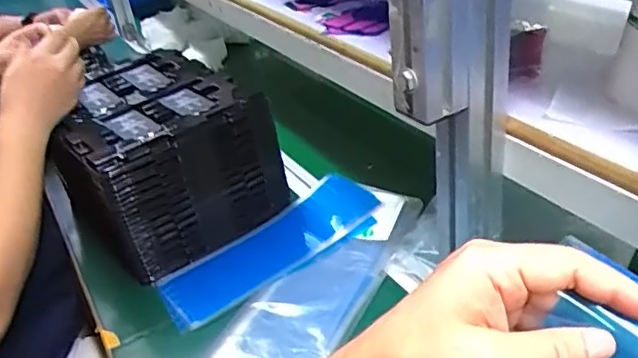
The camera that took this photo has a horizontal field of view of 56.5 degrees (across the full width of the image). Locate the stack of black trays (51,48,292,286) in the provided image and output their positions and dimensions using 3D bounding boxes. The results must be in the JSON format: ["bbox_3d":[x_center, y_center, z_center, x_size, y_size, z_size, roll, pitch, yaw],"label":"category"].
[{"bbox_3d":[-0.209,-0.026,0.777,0.219,0.167,0.240,-30,39,-32],"label":"stack of black trays"}]

